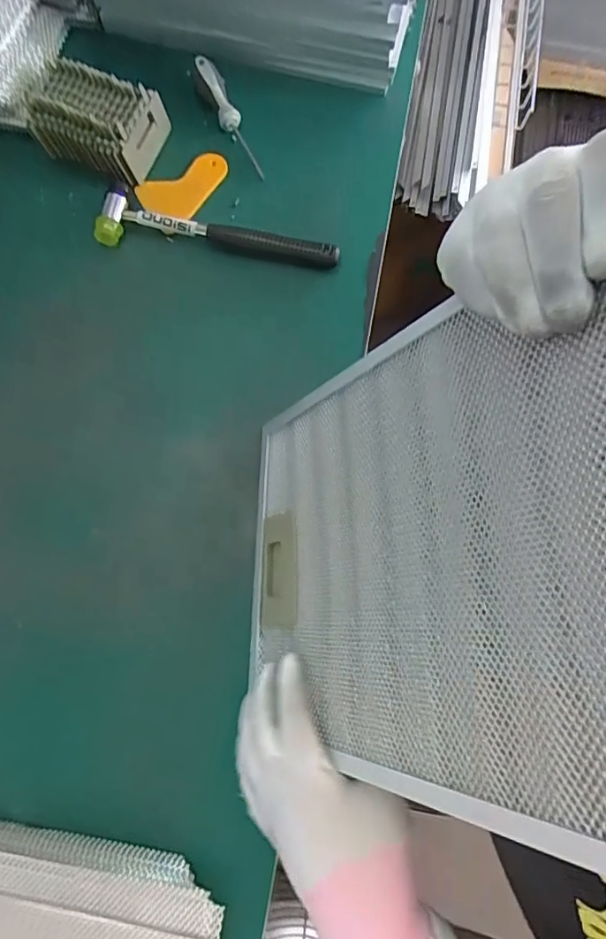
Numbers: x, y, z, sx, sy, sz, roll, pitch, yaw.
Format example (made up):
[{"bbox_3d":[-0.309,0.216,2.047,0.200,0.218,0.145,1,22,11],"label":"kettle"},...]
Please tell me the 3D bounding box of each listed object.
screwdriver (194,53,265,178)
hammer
[{"bbox_3d":[-0.080,-0.388,0.555,0.025,0.020,0.142,-27,92,-8],"label":"screwdriver"},{"bbox_3d":[-0.085,-0.244,0.518,0.243,0.031,0.058,6,75,1],"label":"hammer"}]

